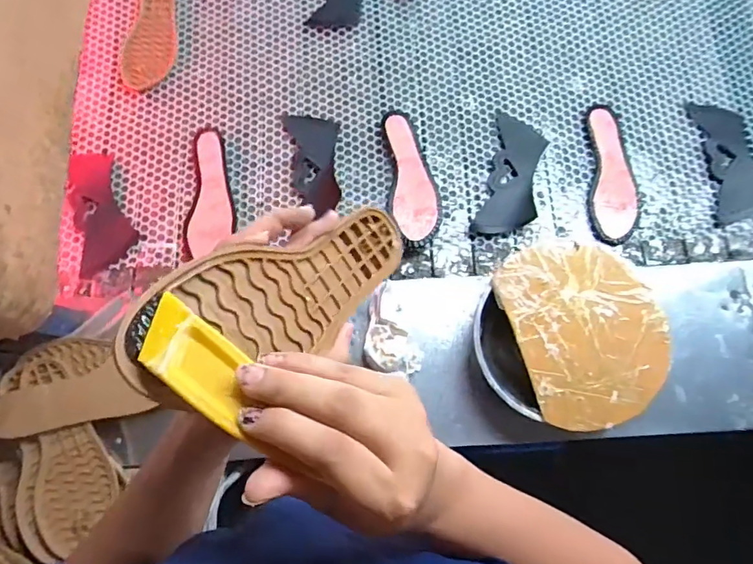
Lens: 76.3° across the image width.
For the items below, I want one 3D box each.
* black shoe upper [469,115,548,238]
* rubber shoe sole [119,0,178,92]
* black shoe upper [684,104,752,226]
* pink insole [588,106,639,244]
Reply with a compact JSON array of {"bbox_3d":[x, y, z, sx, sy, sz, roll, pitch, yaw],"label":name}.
[{"bbox_3d":[0.221,-0.171,0.775,0.086,0.016,0.209,15,77,3],"label":"black shoe upper"},{"bbox_3d":[-0.389,-0.452,0.846,0.092,0.015,0.244,10,77,2],"label":"rubber shoe sole"},{"bbox_3d":[0.593,-0.208,0.805,0.107,0.010,0.216,-10,77,-3],"label":"black shoe upper"},{"bbox_3d":[0.390,-0.177,0.783,0.077,0.020,0.234,4,77,0],"label":"pink insole"}]

